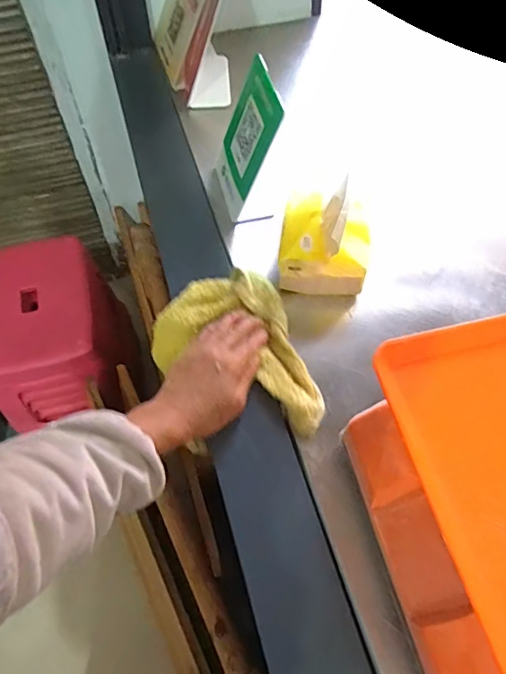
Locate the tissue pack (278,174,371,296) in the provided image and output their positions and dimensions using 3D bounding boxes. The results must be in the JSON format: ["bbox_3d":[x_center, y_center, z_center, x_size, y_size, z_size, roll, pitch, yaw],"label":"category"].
[{"bbox_3d":[0.082,-0.117,0.547,0.101,0.103,0.098,5,60,3],"label":"tissue pack"}]

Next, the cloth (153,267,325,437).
[{"bbox_3d":[0.001,0.001,0.520,0.189,0.032,0.131,23,62,13],"label":"cloth"}]

